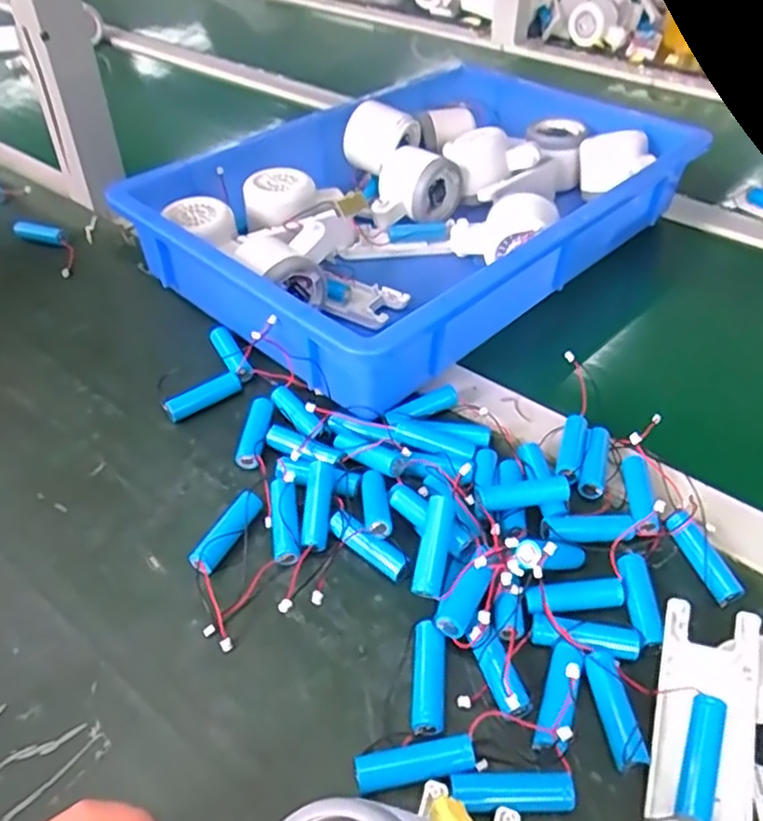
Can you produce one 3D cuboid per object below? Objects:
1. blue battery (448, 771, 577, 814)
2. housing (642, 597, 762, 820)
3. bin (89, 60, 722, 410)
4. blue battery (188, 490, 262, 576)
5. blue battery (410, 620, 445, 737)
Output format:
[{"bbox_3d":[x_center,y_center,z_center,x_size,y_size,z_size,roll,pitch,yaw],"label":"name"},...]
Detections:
[{"bbox_3d":[0.054,0.158,0.289,0.050,0.011,0.014,1,43,0],"label":"blue battery"},{"bbox_3d":[0.139,0.136,0.301,0.040,0.018,0.104,12,53,18],"label":"housing"},{"bbox_3d":[0.041,-0.175,0.594,0.287,0.087,0.439,33,52,30],"label":"bin"},{"bbox_3d":[-0.084,0.066,0.380,0.014,0.014,0.052,20,46,19],"label":"blue battery"},{"bbox_3d":[0.022,0.124,0.323,0.014,0.013,0.049,4,43,3],"label":"blue battery"}]

